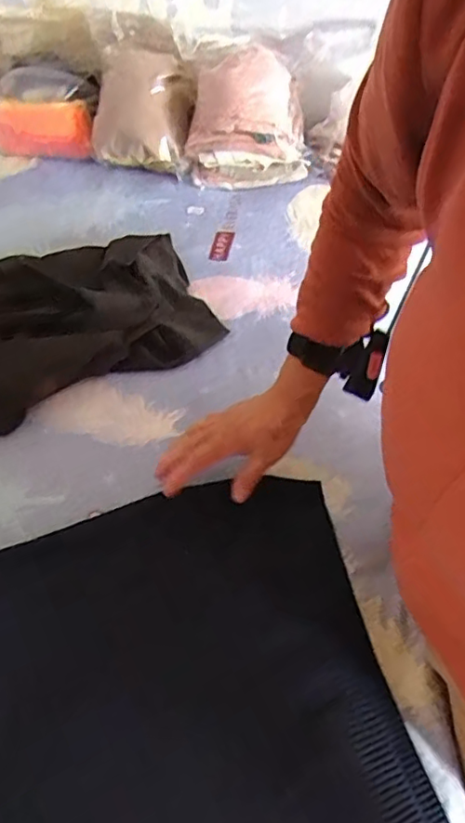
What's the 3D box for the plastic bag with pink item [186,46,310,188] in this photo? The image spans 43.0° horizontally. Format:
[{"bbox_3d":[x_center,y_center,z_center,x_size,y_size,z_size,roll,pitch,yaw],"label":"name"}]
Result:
[{"bbox_3d":[0.024,-0.473,0.960,0.189,0.163,0.127,0,52,-1],"label":"plastic bag with pink item"}]

